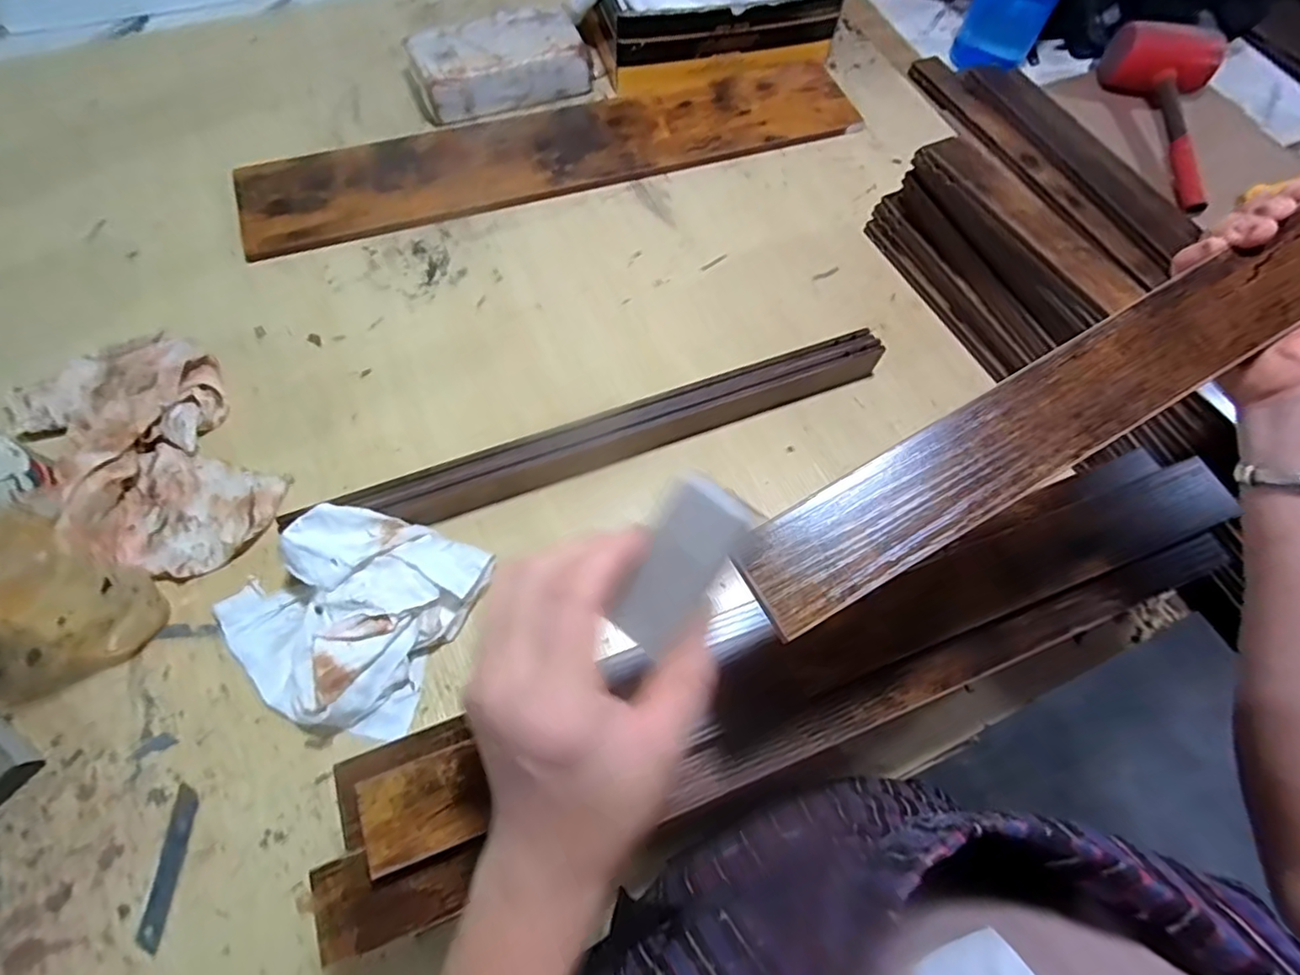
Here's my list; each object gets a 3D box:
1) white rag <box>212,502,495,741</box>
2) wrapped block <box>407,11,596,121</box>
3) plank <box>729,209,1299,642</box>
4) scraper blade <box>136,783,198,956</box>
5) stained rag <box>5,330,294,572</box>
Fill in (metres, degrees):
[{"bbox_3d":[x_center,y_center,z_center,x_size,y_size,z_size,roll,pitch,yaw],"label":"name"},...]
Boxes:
[{"bbox_3d":[-0.246,0.092,0.484,0.181,0.065,0.167,23,66,7],"label":"white rag"},{"bbox_3d":[-0.188,-0.534,0.775,0.216,0.060,0.109,-25,69,-14],"label":"wrapped block"},{"bbox_3d":[0.269,-0.088,0.271,0.524,0.009,0.045,-30,70,-4],"label":"plank"},{"bbox_3d":[-0.337,0.265,0.432,0.014,0.004,0.098,5,65,-8],"label":"scraper blade"},{"bbox_3d":[-0.437,-0.037,0.544,0.160,0.048,0.250,-40,73,-19],"label":"stained rag"}]

